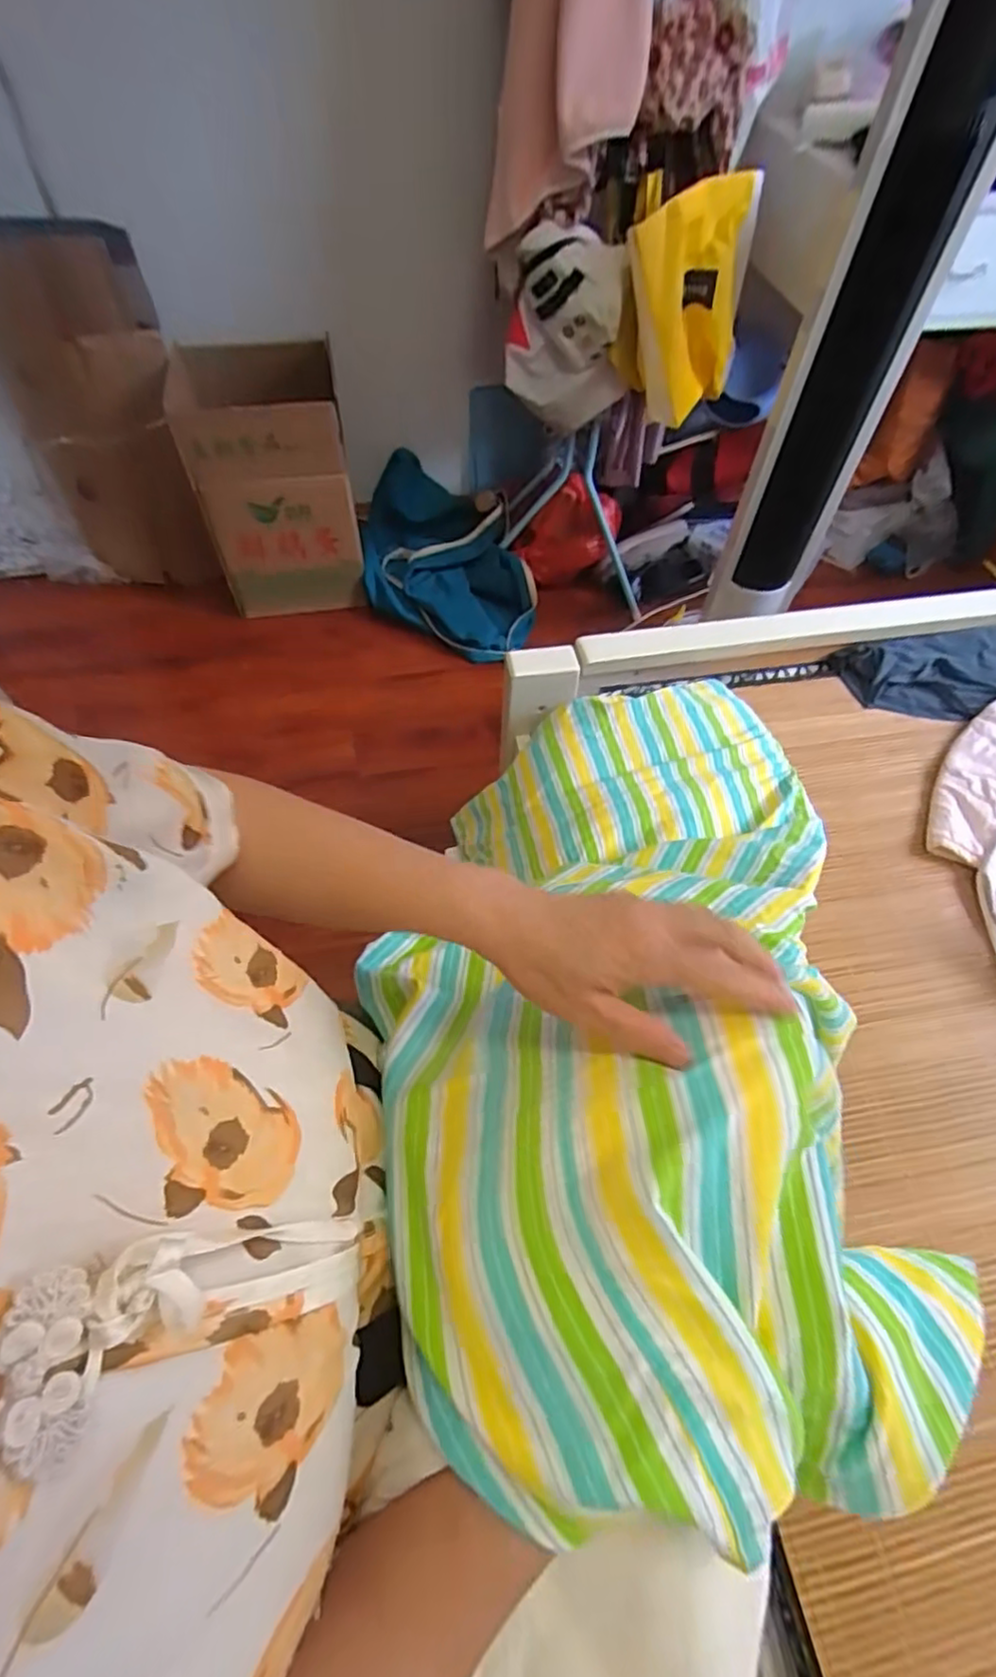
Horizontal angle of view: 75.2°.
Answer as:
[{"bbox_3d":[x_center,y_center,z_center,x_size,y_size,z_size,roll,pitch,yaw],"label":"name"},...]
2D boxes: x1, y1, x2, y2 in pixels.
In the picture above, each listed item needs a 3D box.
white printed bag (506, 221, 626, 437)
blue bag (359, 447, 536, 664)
[{"bbox_3d":[0.131,-0.956,1.238,0.218,0.326,0.108,7,58,3],"label":"white printed bag"},{"bbox_3d":[-0.129,-0.681,1.573,0.388,0.253,0.494,-7,58,-6],"label":"blue bag"}]

